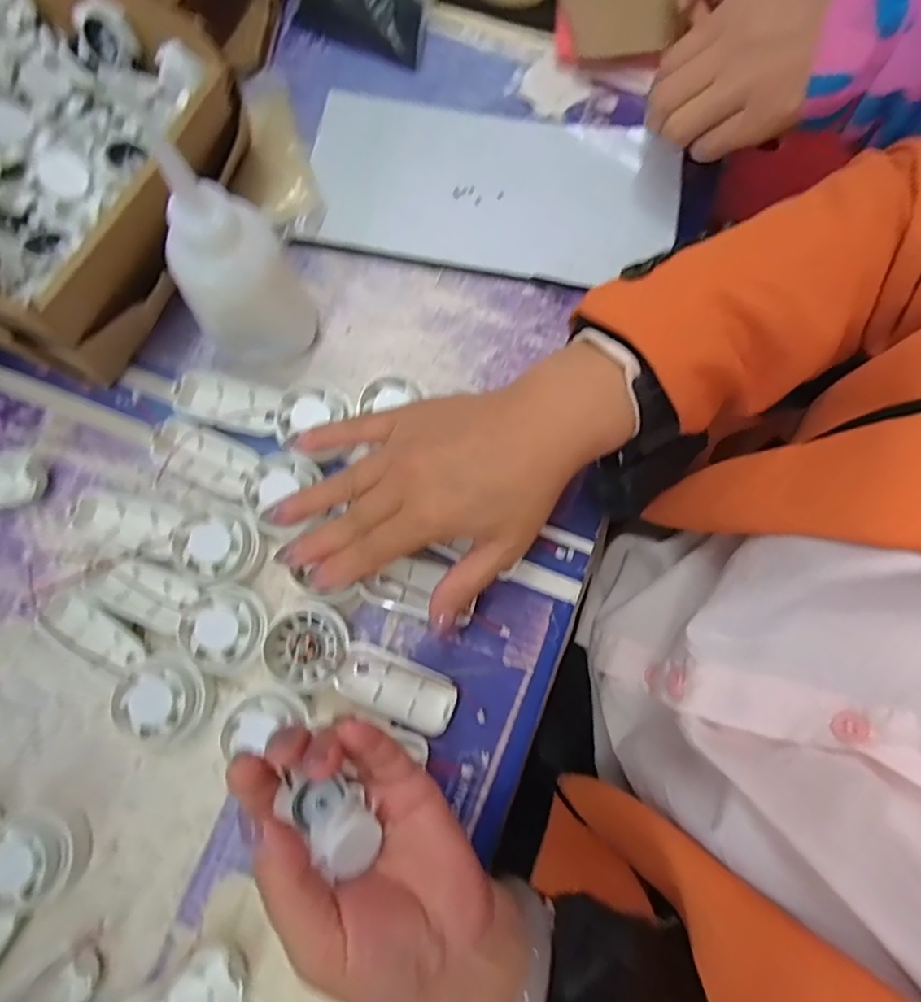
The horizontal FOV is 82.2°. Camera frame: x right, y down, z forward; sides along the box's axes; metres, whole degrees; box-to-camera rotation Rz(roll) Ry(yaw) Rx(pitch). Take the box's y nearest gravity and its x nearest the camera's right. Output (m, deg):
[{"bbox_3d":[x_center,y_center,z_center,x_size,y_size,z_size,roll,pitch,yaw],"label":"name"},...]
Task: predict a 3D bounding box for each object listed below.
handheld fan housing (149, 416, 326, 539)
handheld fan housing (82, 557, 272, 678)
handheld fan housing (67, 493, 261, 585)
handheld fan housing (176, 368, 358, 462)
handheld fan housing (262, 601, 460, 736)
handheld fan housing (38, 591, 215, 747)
[{"bbox_3d":[-0.134,-0.019,0.317,0.116,0.021,0.047,24,80,10],"label":"handheld fan housing"},{"bbox_3d":[-0.157,0.060,0.300,0.103,0.026,0.046,30,81,6],"label":"handheld fan housing"},{"bbox_3d":[-0.173,0.016,0.315,0.109,0.019,0.043,18,79,4],"label":"handheld fan housing"},{"bbox_3d":[-0.120,-0.057,0.335,0.110,0.031,0.055,11,79,11],"label":"handheld fan housing"},{"bbox_3d":[-0.057,0.098,0.299,0.110,0.021,0.044,30,81,6],"label":"handheld fan housing"},{"bbox_3d":[-0.188,0.089,0.296,0.107,0.034,0.043,40,82,8],"label":"handheld fan housing"}]

